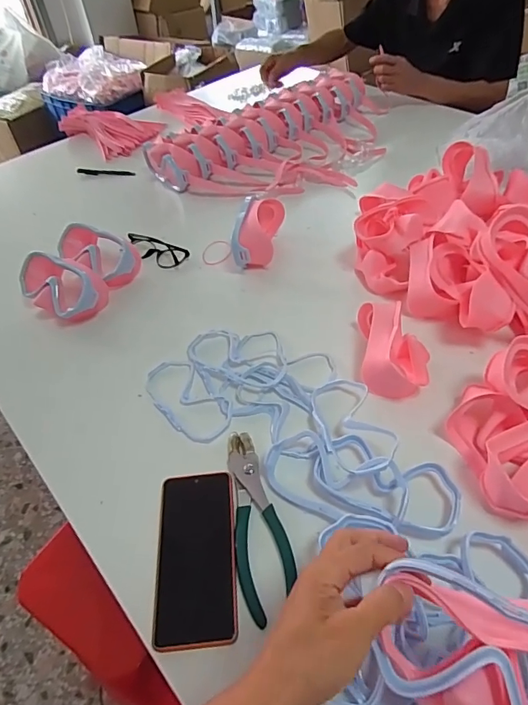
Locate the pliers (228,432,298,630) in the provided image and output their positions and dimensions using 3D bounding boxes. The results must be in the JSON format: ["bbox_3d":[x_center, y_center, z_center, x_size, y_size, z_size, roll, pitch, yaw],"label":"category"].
[{"bbox_3d":[-0.011,0.172,0.472,0.054,0.010,0.194,-14,49,-8],"label":"pliers"}]

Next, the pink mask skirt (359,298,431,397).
[{"bbox_3d":[0.167,-0.010,0.578,0.083,0.056,0.125,2,49,6],"label":"pink mask skirt"}]

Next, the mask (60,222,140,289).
[{"bbox_3d":[-0.274,-0.164,0.760,0.139,0.072,0.089,32,58,28],"label":"mask"}]

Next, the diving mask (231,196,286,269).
[{"bbox_3d":[-0.011,-0.204,0.756,0.064,0.068,0.140,9,50,12],"label":"diving mask"}]

